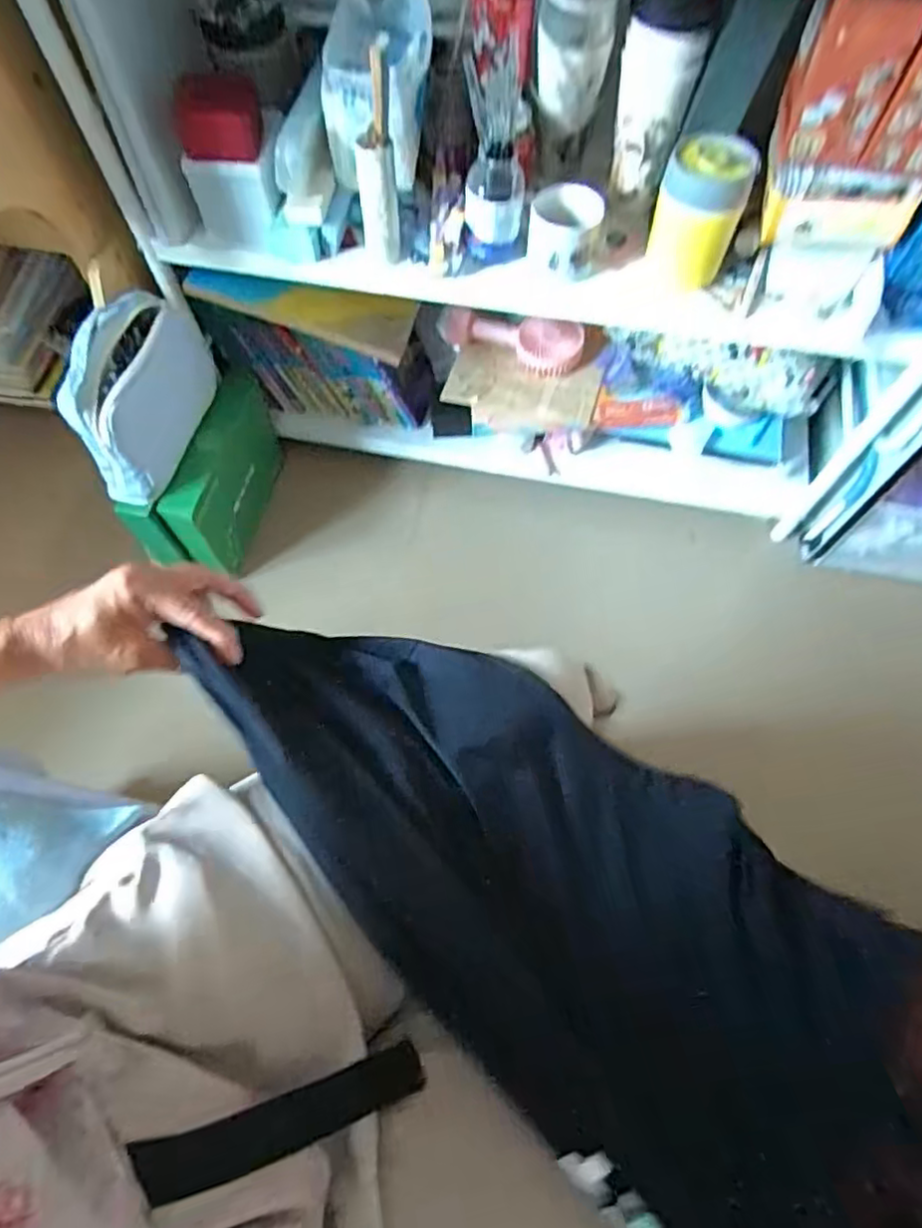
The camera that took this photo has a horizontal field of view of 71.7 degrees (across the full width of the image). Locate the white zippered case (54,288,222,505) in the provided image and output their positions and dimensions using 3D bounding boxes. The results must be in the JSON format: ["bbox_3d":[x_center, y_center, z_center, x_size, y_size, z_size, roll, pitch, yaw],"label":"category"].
[{"bbox_3d":[-0.414,-0.298,0.833,0.060,0.197,0.237,13,66,6],"label":"white zippered case"}]

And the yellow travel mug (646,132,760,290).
[{"bbox_3d":[0.258,-0.439,0.703,0.085,0.124,0.069,9,66,5],"label":"yellow travel mug"}]

